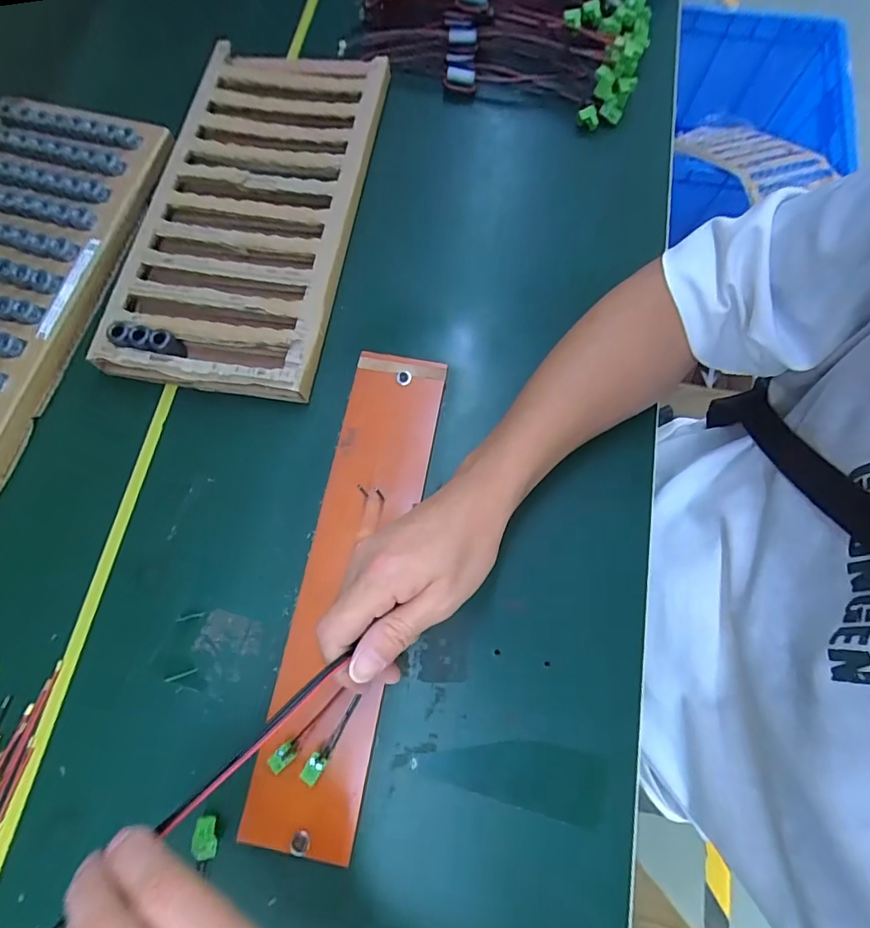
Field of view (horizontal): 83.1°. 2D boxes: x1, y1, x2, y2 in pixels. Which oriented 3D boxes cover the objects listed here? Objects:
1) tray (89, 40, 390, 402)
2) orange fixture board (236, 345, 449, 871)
[{"bbox_3d":[-0.165,-0.231,0.439,0.179,0.032,0.353,7,73,3],"label":"tray"},{"bbox_3d":[-0.057,0.077,0.352,0.072,0.019,0.341,10,73,4],"label":"orange fixture board"}]

